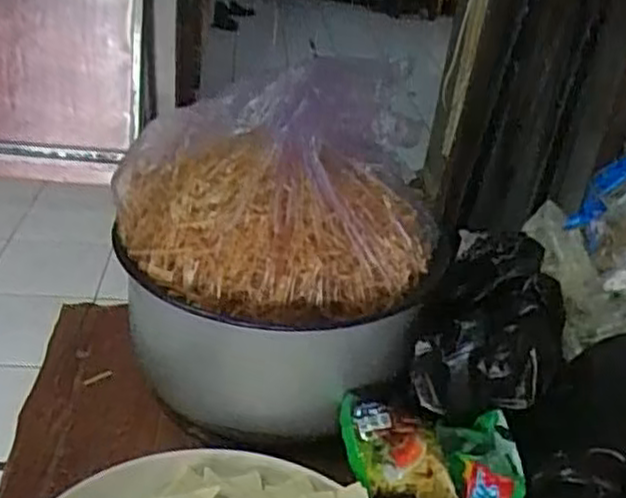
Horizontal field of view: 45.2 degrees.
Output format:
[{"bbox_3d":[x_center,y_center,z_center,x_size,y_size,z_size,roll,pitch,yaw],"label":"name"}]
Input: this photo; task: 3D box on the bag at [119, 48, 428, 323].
[{"bbox_3d":[-0.018,-0.052,0.523,0.211,0.120,0.203,9,27,6],"label":"bag"}]

